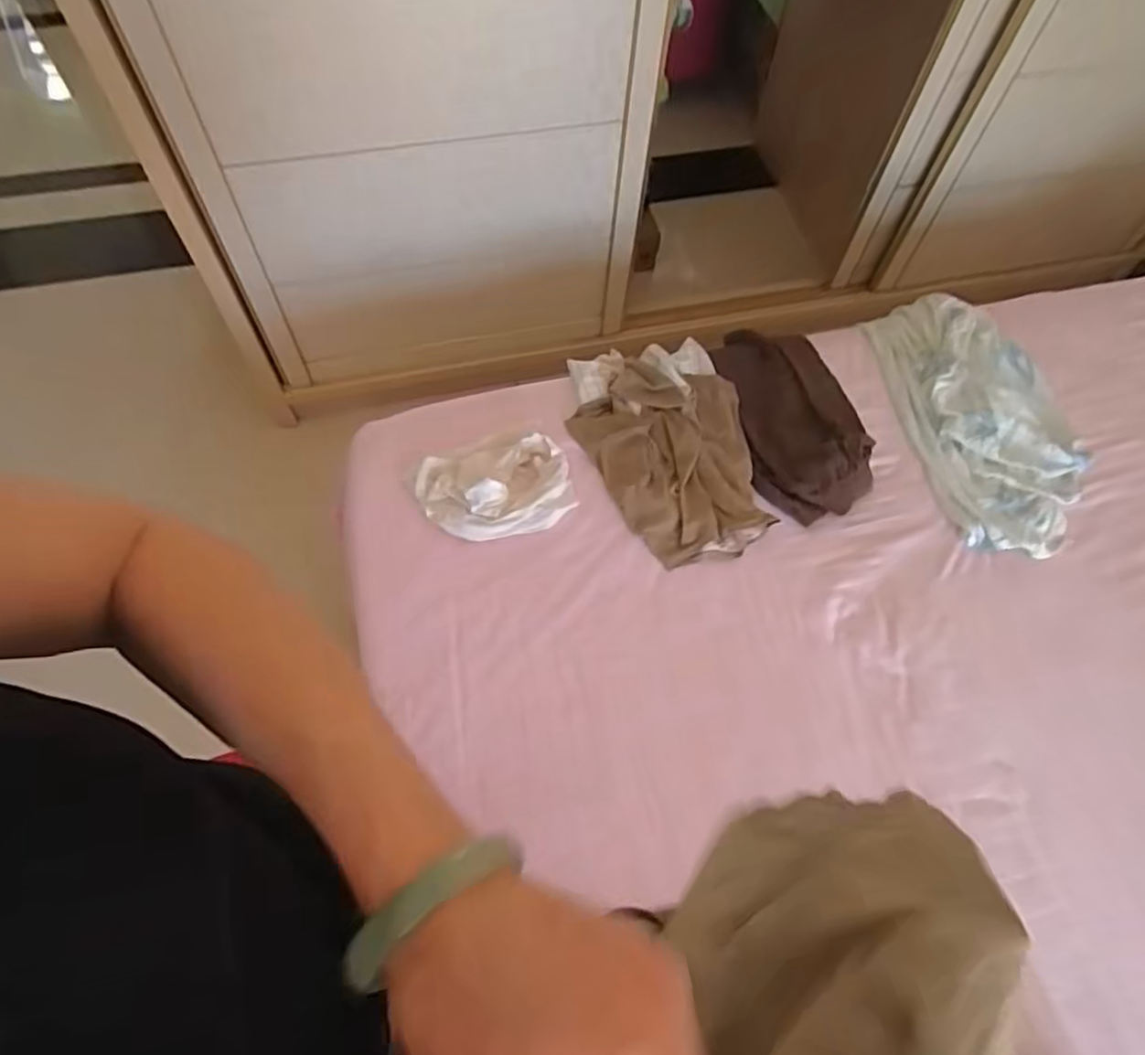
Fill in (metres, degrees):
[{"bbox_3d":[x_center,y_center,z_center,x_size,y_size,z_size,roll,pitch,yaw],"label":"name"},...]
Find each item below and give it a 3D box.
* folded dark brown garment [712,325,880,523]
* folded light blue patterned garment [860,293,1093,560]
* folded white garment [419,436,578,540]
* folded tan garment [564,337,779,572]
[{"bbox_3d":[0.345,-0.200,1.137,0.194,0.051,0.402,-13,62,-10],"label":"folded dark brown garment"},{"bbox_3d":[0.669,-0.195,1.155,0.253,0.056,0.499,-8,61,-7],"label":"folded light blue patterned garment"},{"bbox_3d":[-0.112,-0.056,1.040,0.220,0.053,0.147,-8,61,-7],"label":"folded white garment"},{"bbox_3d":[0.145,-0.133,1.099,0.255,0.041,0.403,-7,61,-6],"label":"folded tan garment"}]

